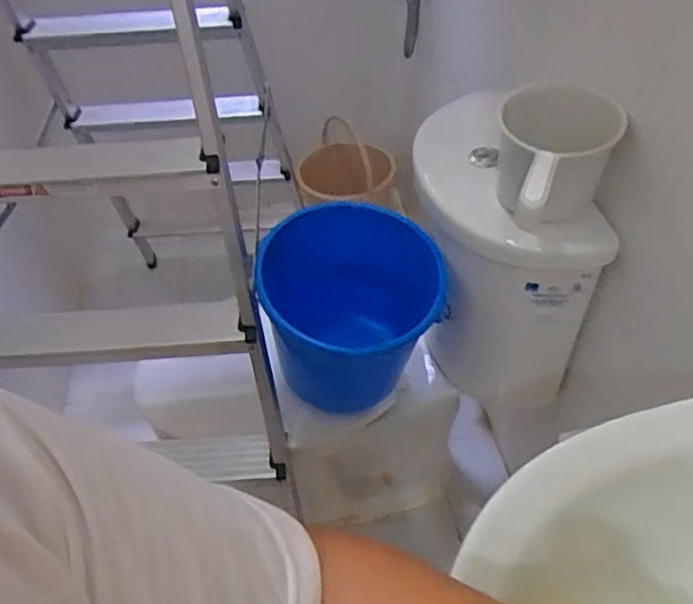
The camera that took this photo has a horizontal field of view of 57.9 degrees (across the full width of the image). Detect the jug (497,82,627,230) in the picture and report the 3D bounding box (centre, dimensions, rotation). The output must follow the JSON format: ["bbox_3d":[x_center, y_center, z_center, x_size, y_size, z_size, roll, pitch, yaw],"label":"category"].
[{"bbox_3d":[0.231,-0.130,0.728,0.138,0.138,0.238,14,49,16],"label":"jug"}]

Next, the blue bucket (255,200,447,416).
[{"bbox_3d":[0.007,0.013,0.977,0.252,0.246,0.241,-2,47,2],"label":"blue bucket"}]

